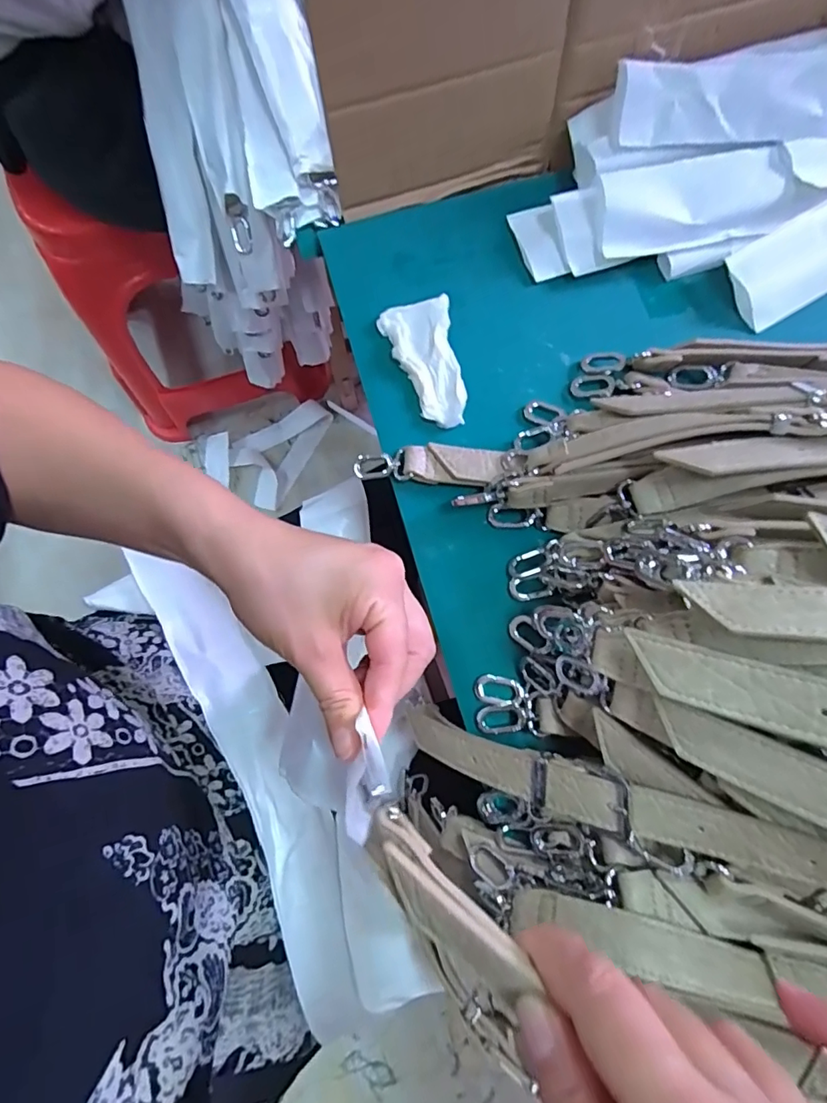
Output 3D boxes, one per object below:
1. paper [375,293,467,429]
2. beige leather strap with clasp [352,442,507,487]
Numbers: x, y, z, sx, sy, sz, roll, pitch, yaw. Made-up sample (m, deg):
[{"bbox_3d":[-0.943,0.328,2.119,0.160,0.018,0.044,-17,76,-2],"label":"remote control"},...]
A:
[{"bbox_3d":[0.010,-0.130,0.365,0.047,0.011,0.096,-15,77,-4],"label":"paper"},{"bbox_3d":[0.010,-0.057,0.347,0.096,0.011,0.027,2,77,-1],"label":"beige leather strap with clasp"}]

